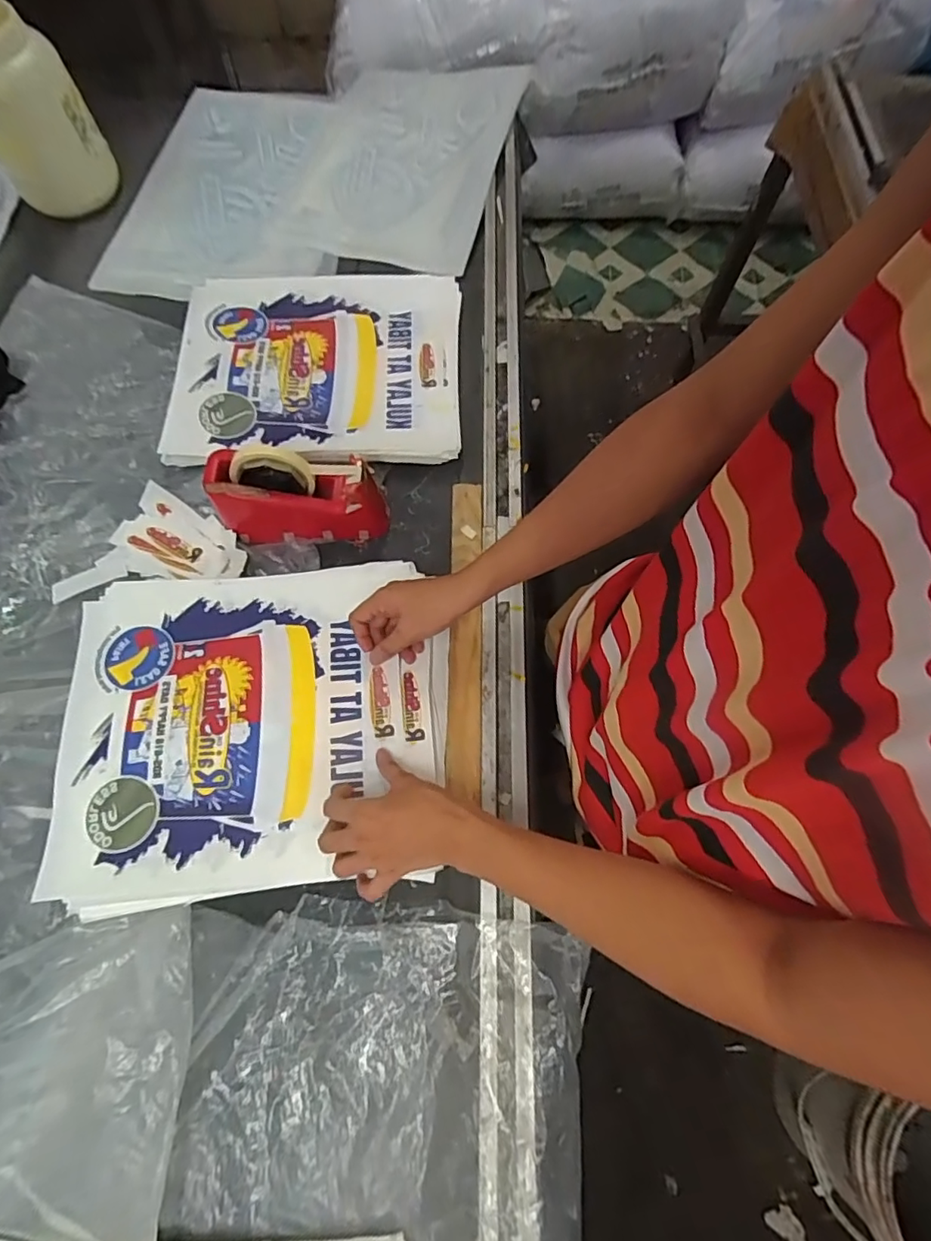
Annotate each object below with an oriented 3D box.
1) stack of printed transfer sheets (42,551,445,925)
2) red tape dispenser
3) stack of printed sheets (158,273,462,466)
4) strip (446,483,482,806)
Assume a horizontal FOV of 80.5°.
[{"bbox_3d":[-0.229,0.108,0.604,0.410,0.031,0.345,-6,68,0],"label":"stack of printed transfer sheets"},{"bbox_3d":[-0.205,-0.150,0.680,0.204,0.114,0.074,5,70,1],"label":"red tape dispenser"},{"bbox_3d":[-0.213,-0.378,0.794,0.403,0.037,0.344,-2,68,2],"label":"stack of printed sheets"},{"bbox_3d":[-0.001,0.007,0.650,0.037,0.020,0.384,0,68,2],"label":"strip"}]

